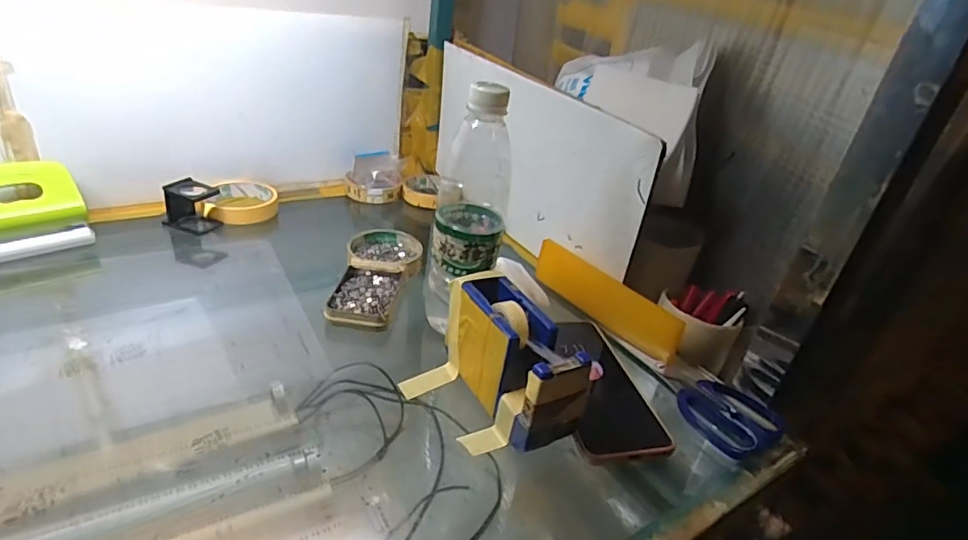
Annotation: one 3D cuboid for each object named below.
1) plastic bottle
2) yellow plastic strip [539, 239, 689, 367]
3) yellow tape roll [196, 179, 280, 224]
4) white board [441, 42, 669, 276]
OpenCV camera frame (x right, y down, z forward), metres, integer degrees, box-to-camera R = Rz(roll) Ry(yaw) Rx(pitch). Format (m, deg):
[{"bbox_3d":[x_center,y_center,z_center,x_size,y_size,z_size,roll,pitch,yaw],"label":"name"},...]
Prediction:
[{"bbox_3d":[-0.012,-0.053,0.468,0.063,0.211,0.066,10,29,4],"label":"plastic bottle"},{"bbox_3d":[0.123,0.028,0.555,0.018,0.048,0.181,-15,36,-35],"label":"yellow plastic strip"},{"bbox_3d":[-0.315,-0.089,0.681,0.091,0.030,0.091,-4,31,-21],"label":"yellow tape roll"},{"bbox_3d":[0.043,-0.143,0.660,0.014,0.183,0.404,-12,35,-32],"label":"white board"}]

